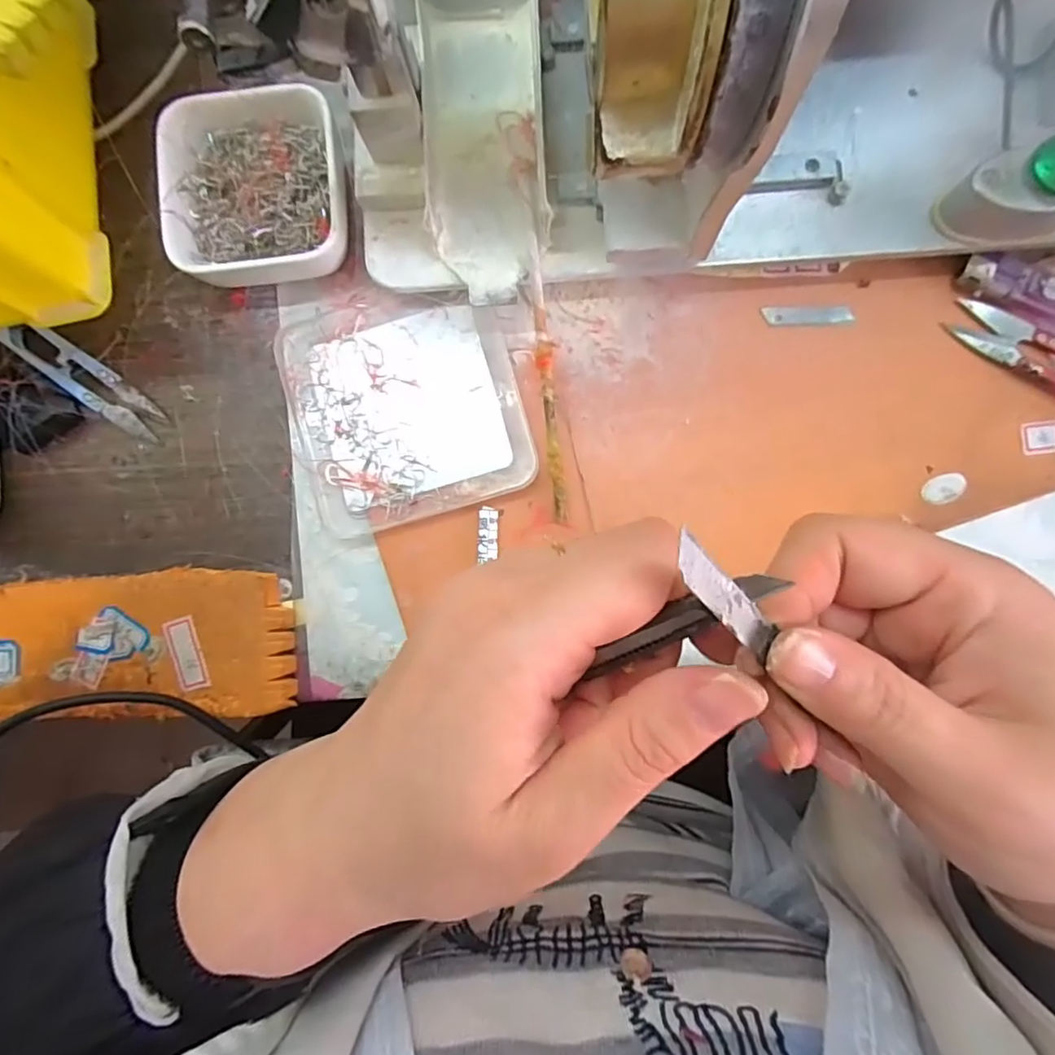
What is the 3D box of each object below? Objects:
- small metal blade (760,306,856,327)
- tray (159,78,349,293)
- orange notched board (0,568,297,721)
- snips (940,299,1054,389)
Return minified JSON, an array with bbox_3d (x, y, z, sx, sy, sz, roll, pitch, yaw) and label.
[{"bbox_3d":[0.131,-0.099,0.281,0.040,0.004,0.009,0,89,3],"label":"small metal blade"},{"bbox_3d":[-0.127,-0.159,0.286,0.082,0.028,0.084,-6,88,3],"label":"tray"},{"bbox_3d":[-0.206,0.059,0.294,0.186,0.016,0.068,-4,88,3],"label":"orange notched board"},{"bbox_3d":[0.239,-0.074,0.268,0.099,0.014,0.024,31,90,3],"label":"snips"}]

